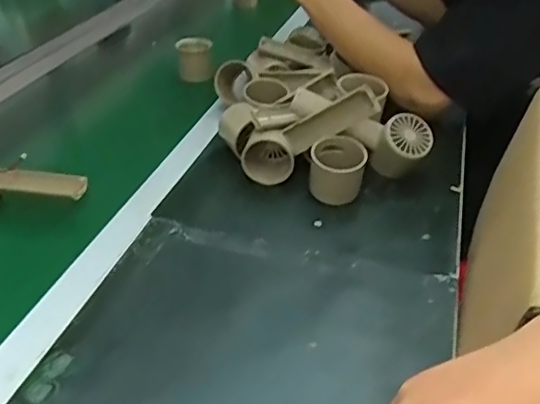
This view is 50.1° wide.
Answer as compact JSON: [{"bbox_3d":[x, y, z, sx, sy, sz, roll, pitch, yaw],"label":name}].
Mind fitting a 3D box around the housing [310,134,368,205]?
[{"bbox_3d":[0.072,-0.032,0.625,0.058,0.060,0.053,7,35,10],"label":"housing"}]

